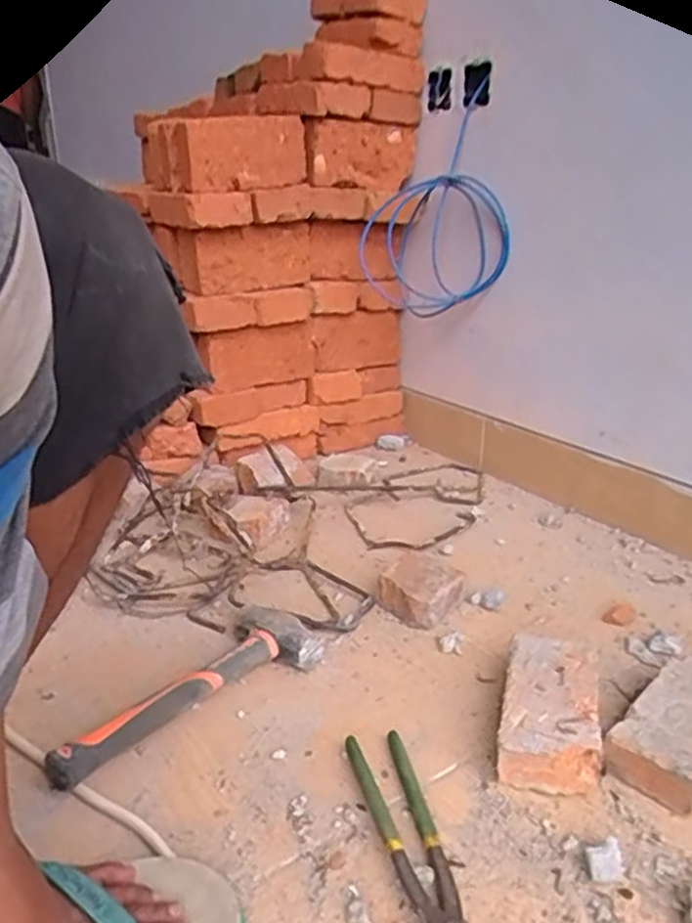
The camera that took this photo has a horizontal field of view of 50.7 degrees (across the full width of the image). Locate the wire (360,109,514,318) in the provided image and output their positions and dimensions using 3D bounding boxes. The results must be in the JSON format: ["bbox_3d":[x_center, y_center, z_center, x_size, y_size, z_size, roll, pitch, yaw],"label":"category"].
[{"bbox_3d":[0.128,-0.334,1.086,0.255,0.212,0.061,-28,5,42],"label":"wire"}]

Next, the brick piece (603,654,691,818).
[{"bbox_3d":[0.307,0.238,0.656,0.086,0.044,0.164,19,29,41],"label":"brick piece"}]

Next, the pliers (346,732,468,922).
[{"bbox_3d":[0.053,0.290,0.562,0.047,0.022,0.219,-7,24,-15],"label":"pliers"}]

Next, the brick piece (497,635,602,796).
[{"bbox_3d":[0.189,0.228,0.680,0.085,0.049,0.168,5,22,14],"label":"brick piece"}]

